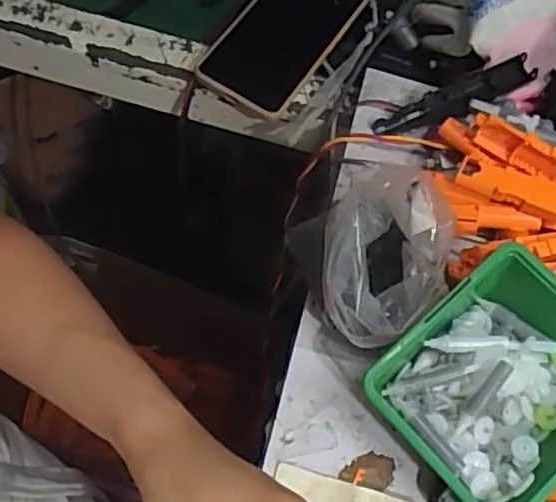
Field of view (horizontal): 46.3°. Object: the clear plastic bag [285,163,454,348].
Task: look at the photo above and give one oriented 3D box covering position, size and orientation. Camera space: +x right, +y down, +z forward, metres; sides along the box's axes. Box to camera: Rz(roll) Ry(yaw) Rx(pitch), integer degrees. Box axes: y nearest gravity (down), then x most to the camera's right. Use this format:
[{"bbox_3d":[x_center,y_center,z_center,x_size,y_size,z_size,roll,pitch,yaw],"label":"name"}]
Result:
[{"bbox_3d":[0.061,0.002,0.391,0.083,0.064,0.101,-16,66,-15],"label":"clear plastic bag"}]

